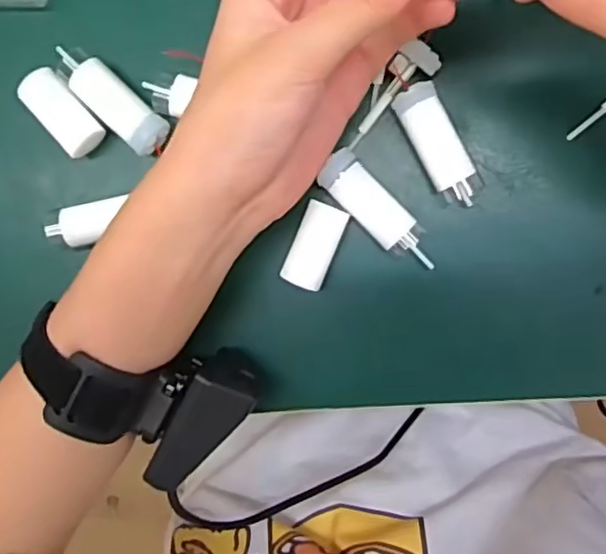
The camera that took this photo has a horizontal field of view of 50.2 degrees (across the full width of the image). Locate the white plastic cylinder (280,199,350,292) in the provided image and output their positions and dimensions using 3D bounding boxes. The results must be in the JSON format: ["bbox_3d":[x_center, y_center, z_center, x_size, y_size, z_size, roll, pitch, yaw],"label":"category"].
[{"bbox_3d":[0.006,-0.015,0.312,0.021,0.020,0.040,22,97,3],"label":"white plastic cylinder"}]

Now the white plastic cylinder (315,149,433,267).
[{"bbox_3d":[0.036,-0.030,0.307,0.020,0.018,0.066,-42,91,8],"label":"white plastic cylinder"}]

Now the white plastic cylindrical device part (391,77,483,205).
[{"bbox_3d":[0.063,-0.060,0.299,0.021,0.020,0.058,-30,93,7],"label":"white plastic cylindrical device part"}]

